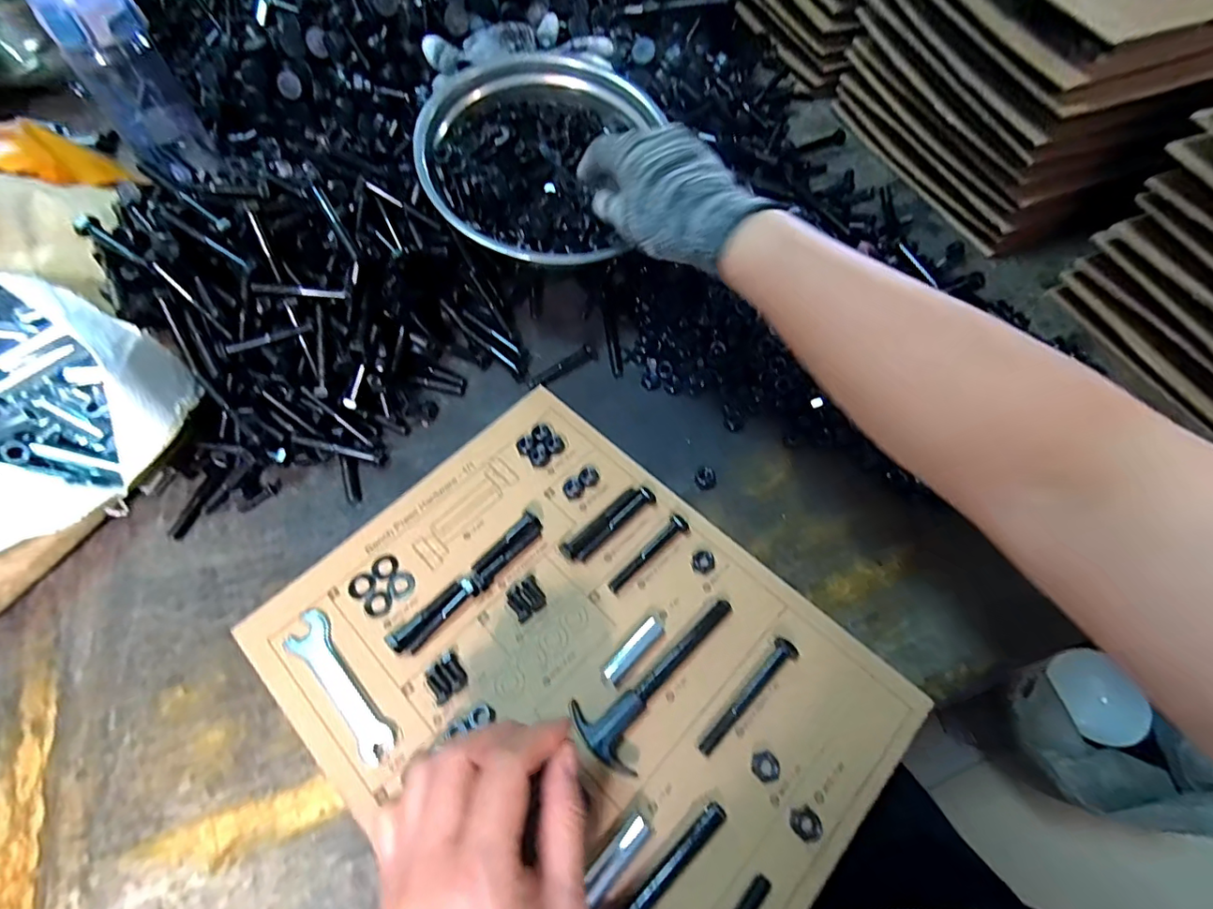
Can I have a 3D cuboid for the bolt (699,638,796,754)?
[{"bbox_3d":[0.094,0.159,0.352,0.014,0.013,0.090,39,70,20],"label":"bolt"}]

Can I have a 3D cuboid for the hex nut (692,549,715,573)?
[{"bbox_3d":[0.072,0.080,0.403,0.017,0.004,0.017,-20,63,-9],"label":"hex nut"}]

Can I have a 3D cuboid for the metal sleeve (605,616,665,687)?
[{"bbox_3d":[0.020,0.135,0.369,0.013,0.014,0.050,39,69,20],"label":"metal sleeve"}]

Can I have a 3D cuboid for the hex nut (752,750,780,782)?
[{"bbox_3d":[0.098,0.192,0.331,0.016,0.004,0.016,-13,62,-5],"label":"hex nut"}]

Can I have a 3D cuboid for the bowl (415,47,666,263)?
[{"bbox_3d":[-0.048,-0.250,0.481,0.219,0.075,0.201,-38,92,-17],"label":"bowl"}]

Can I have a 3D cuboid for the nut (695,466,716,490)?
[{"bbox_3d":[0.081,0.019,0.439,0.018,0.011,0.018,-1,62,1],"label":"nut"}]

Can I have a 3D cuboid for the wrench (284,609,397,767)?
[{"bbox_3d":[-0.184,0.157,0.368,0.027,0.004,0.118,-38,67,-17],"label":"wrench"}]

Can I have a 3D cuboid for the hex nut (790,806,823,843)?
[{"bbox_3d":[0.119,0.220,0.320,0.018,0.006,0.016,-17,63,-7],"label":"hex nut"}]

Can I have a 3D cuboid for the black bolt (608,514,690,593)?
[{"bbox_3d":[0.031,0.073,0.402,0.075,0.017,0.012,-38,67,-17],"label":"black bolt"}]

